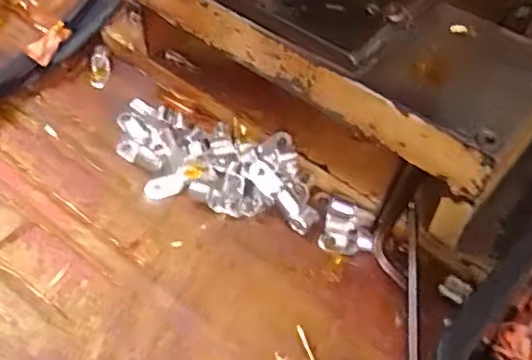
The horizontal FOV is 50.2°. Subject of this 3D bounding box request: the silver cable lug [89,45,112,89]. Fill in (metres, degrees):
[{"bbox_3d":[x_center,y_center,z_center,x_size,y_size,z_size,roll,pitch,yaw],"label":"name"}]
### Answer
[{"bbox_3d":[-0.112,-0.076,0.385,0.012,0.008,0.028,2,89,-1],"label":"silver cable lug"}]

